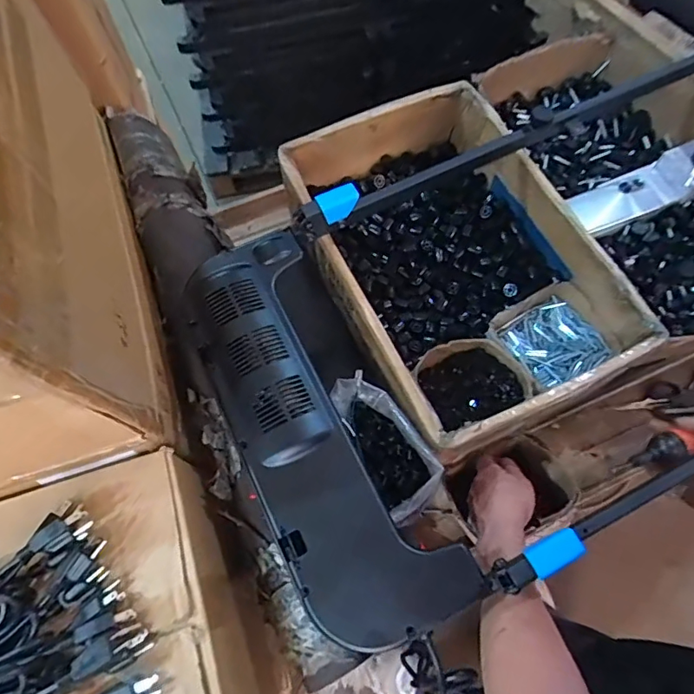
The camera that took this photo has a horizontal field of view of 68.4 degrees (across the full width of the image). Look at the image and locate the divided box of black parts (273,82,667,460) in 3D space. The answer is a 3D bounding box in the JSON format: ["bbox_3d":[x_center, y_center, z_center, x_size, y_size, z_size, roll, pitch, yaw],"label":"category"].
[{"bbox_3d":[0.155,-0.130,0.788,0.352,0.143,0.525,-24,69,-9],"label":"divided box of black parts"}]

